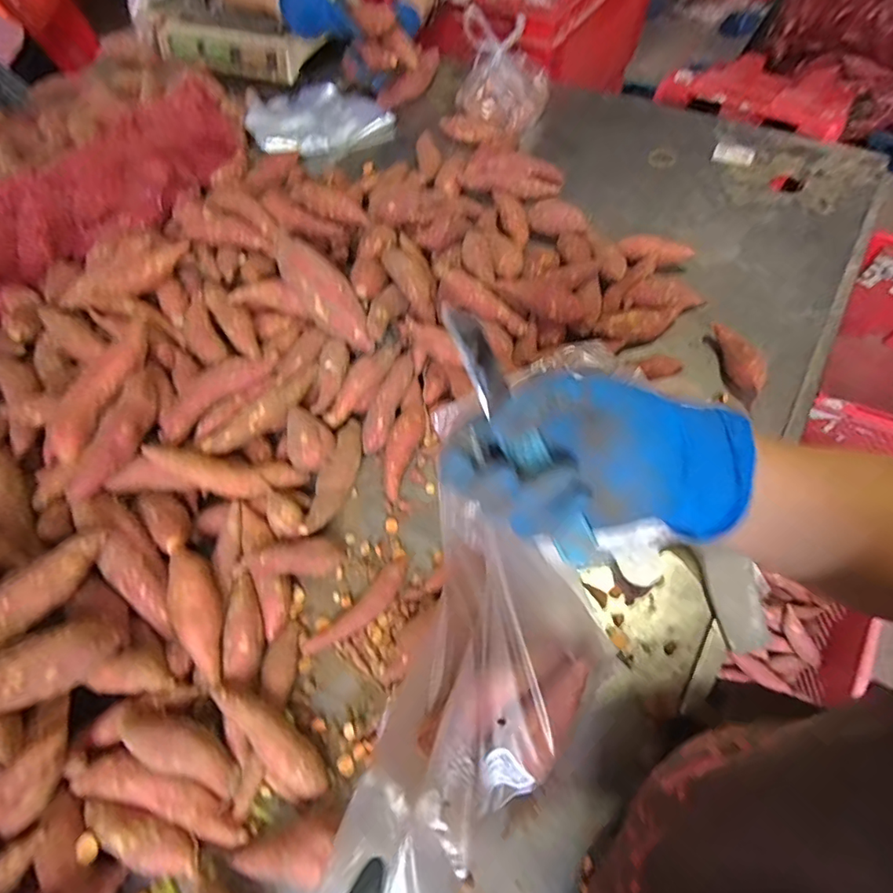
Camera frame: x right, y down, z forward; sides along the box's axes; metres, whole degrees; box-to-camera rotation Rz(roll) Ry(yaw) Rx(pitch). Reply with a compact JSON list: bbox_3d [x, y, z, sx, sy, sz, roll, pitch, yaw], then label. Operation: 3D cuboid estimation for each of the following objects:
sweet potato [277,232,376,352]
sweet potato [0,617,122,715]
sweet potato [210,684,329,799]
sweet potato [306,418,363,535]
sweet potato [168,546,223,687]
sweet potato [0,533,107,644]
[{"bbox_3d":[-0.151,-0.187,0.635,0.053,0.049,0.170,-43,103,-18],"label":"sweet potato"},{"bbox_3d":[-0.371,0.193,0.416,0.185,0.043,0.051,-19,57,-39],"label":"sweet potato"},{"bbox_3d":[-0.163,0.269,0.474,0.137,0.031,0.037,40,70,9],"label":"sweet potato"},{"bbox_3d":[-0.127,0.032,0.601,0.032,0.031,0.150,11,63,10],"label":"sweet potato"},{"bbox_3d":[-0.248,0.163,0.505,0.043,0.037,0.130,-17,61,-5],"label":"sweet potato"},{"bbox_3d":[-0.380,0.141,0.449,0.038,0.033,0.169,27,50,18],"label":"sweet potato"}]

